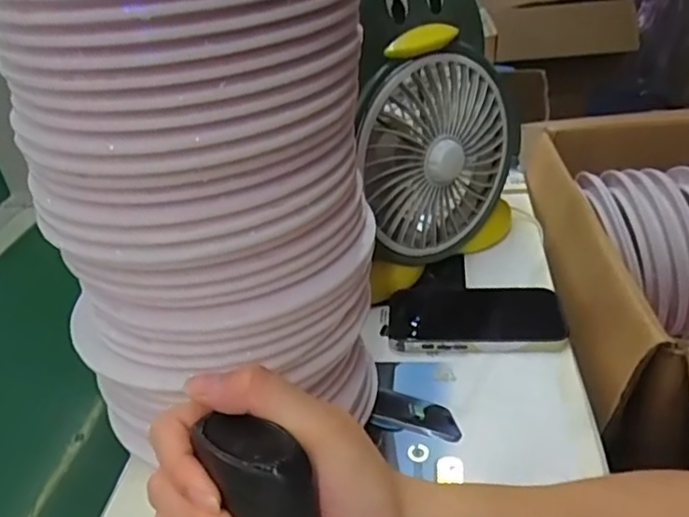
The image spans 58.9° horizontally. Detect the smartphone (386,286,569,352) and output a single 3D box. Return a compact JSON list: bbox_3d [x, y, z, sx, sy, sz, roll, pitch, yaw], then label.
[{"bbox_3d":[0.116,0.055,0.548,0.150,0.017,0.080,0,33,9],"label":"smartphone"}]

